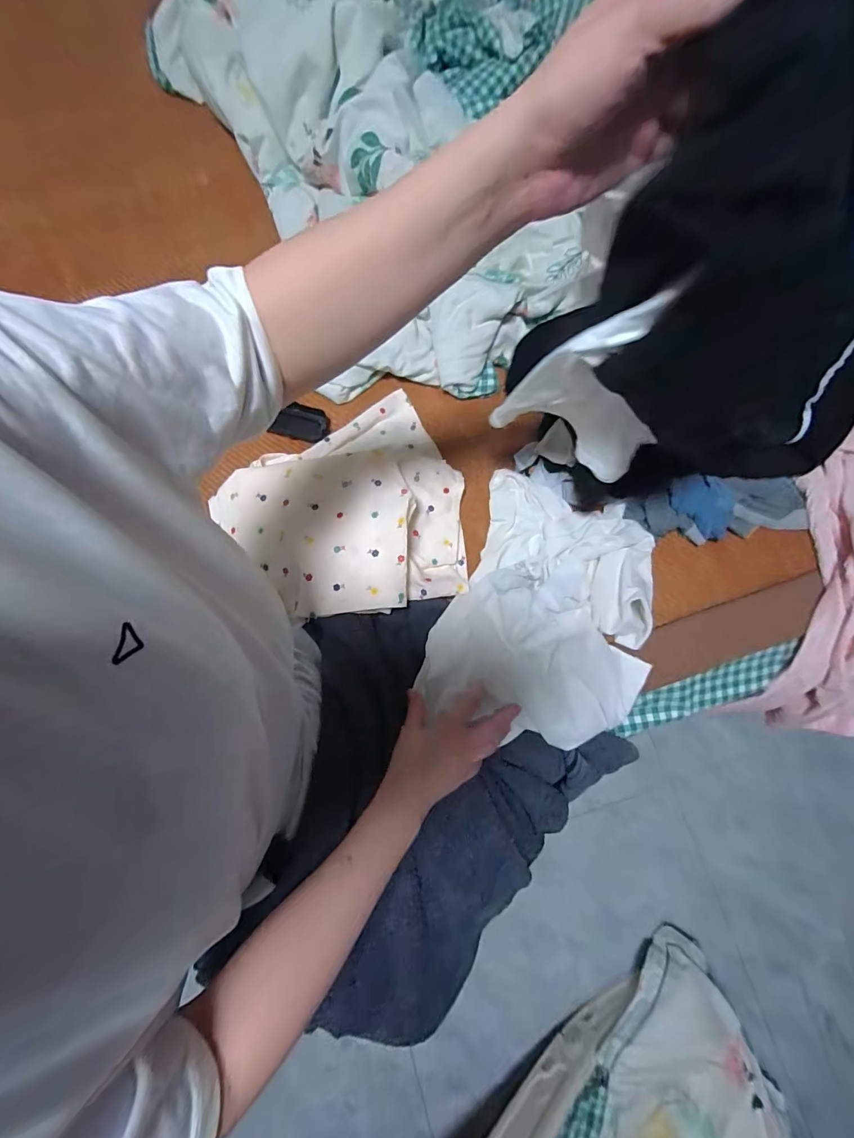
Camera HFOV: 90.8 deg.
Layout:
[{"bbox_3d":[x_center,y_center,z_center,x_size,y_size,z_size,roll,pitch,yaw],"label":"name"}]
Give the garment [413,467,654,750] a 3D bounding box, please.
[{"bbox_3d":[0.172,0.047,0.565,0.266,0.084,0.340,22,80,6],"label":"garment"}]

